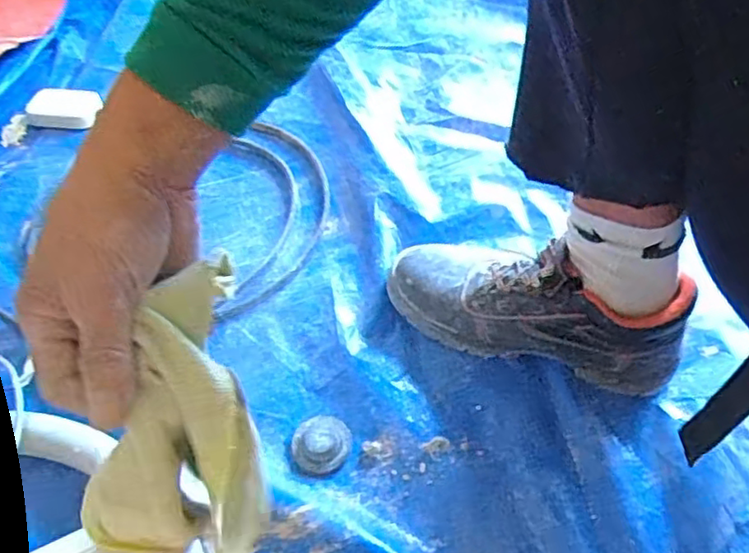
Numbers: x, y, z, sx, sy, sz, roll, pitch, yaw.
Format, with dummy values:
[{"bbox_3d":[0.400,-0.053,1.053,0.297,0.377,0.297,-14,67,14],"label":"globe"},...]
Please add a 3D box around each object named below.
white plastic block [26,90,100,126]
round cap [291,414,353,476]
[{"bbox_3d":[-0.401,-0.217,0.832,0.088,0.027,0.045,4,56,3],"label":"white plastic block"},{"bbox_3d":[-0.048,0.149,0.585,0.054,0.012,0.052,0,56,0],"label":"round cap"}]

